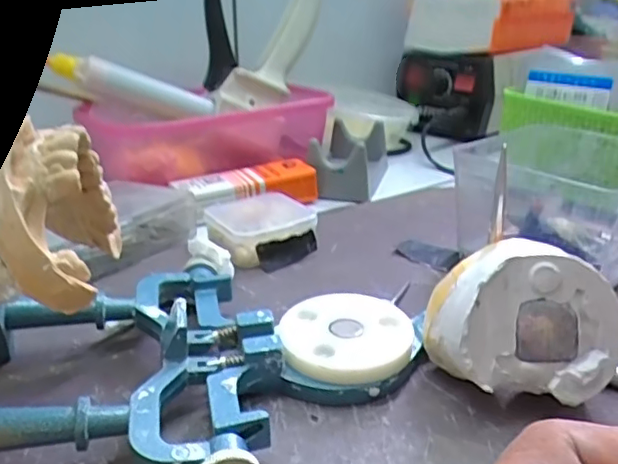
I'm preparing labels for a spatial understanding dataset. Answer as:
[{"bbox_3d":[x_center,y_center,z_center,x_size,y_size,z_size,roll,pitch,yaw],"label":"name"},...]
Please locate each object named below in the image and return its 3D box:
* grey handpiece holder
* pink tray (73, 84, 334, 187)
[{"bbox_3d":[0.033,-0.063,0.471,0.052,0.035,0.103,6,24,12],"label":"grey handpiece holder"},{"bbox_3d":[-0.068,-0.077,0.451,0.188,0.045,0.051,-14,27,-31],"label":"pink tray"}]

